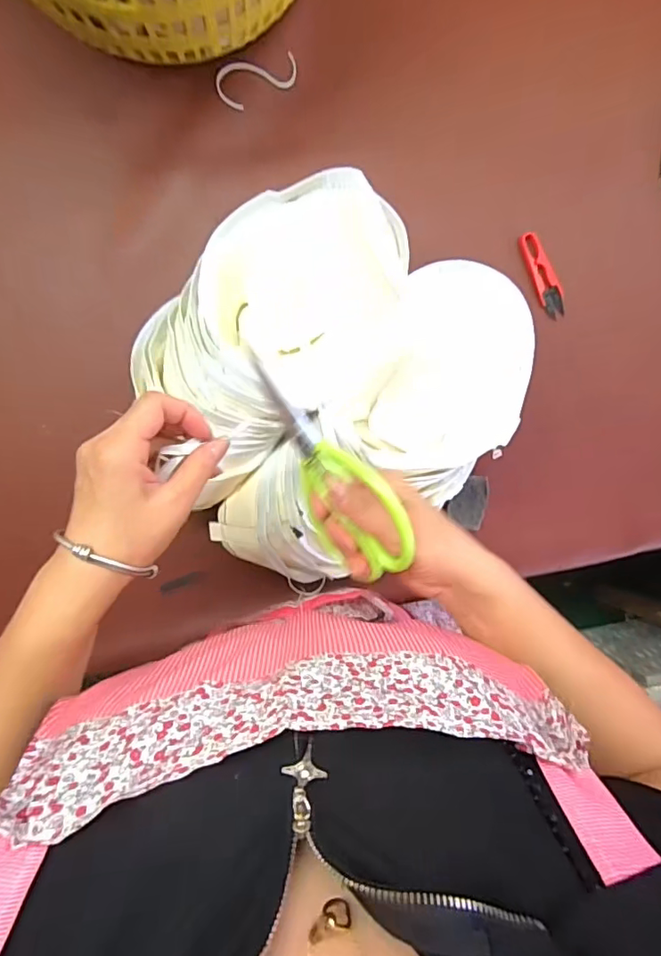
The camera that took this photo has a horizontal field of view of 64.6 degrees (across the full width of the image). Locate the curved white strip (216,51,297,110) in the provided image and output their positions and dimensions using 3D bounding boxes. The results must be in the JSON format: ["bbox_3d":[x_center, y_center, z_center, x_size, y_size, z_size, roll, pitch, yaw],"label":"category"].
[{"bbox_3d":[-0.077,-0.421,0.549,0.086,0.006,0.039,-26,108,0],"label":"curved white strip"}]

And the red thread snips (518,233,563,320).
[{"bbox_3d":[0.251,-0.237,0.610,0.026,0.010,0.101,-24,100,1],"label":"red thread snips"}]

